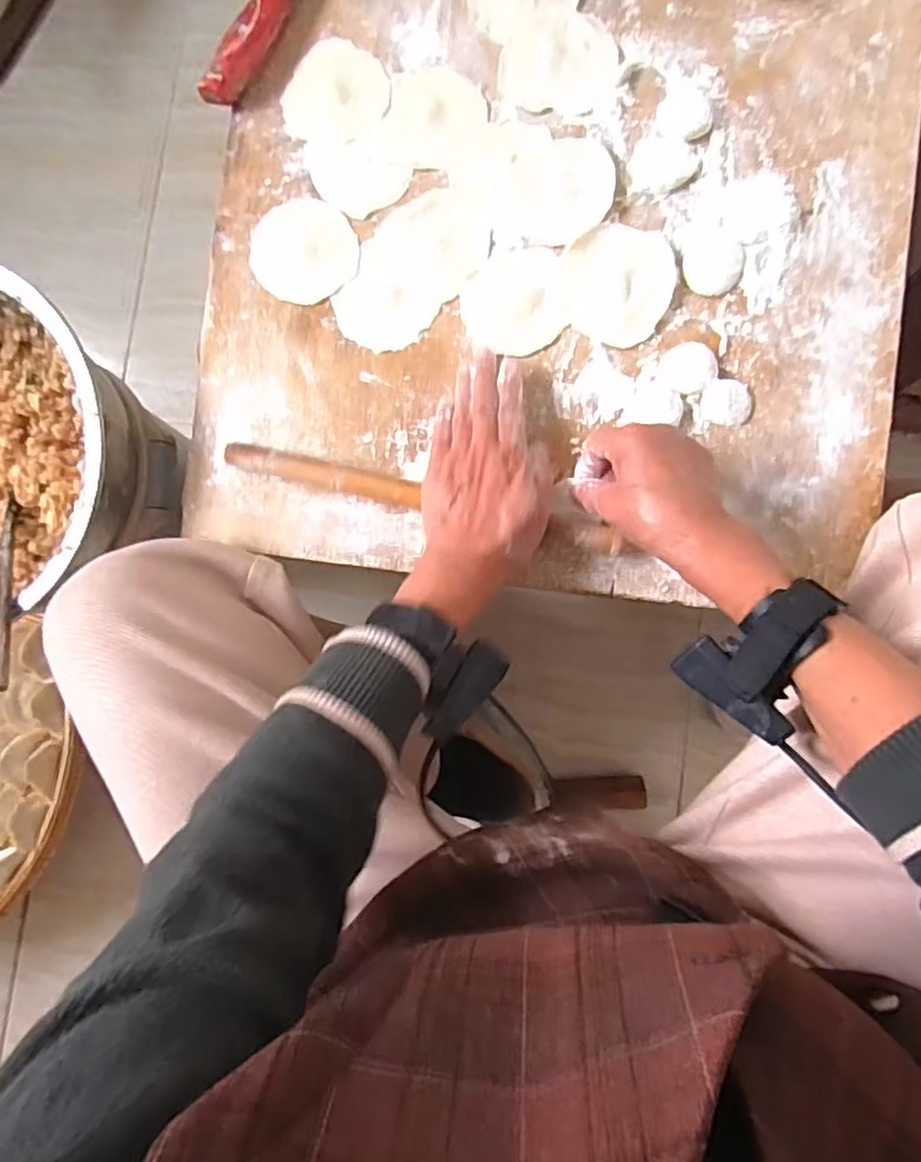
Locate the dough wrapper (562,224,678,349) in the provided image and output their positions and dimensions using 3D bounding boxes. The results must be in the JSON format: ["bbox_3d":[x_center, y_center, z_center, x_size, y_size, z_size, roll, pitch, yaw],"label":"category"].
[{"bbox_3d":[0.115,-0.222,0.478,0.081,0.004,0.084,0,87,6],"label":"dough wrapper"}]

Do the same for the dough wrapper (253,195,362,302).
[{"bbox_3d":[-0.125,-0.262,0.509,0.088,0.004,0.080,0,87,6],"label":"dough wrapper"}]

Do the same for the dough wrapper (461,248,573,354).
[{"bbox_3d":[0.042,-0.211,0.488,0.080,0.004,0.078,-6,86,6],"label":"dough wrapper"}]

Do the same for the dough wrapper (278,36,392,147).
[{"bbox_3d":[-0.097,-0.387,0.510,0.083,0.004,0.083,12,88,7],"label":"dough wrapper"}]

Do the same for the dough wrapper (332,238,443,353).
[{"bbox_3d":[-0.057,-0.219,0.501,0.077,0.004,0.080,0,87,6],"label":"dough wrapper"}]

